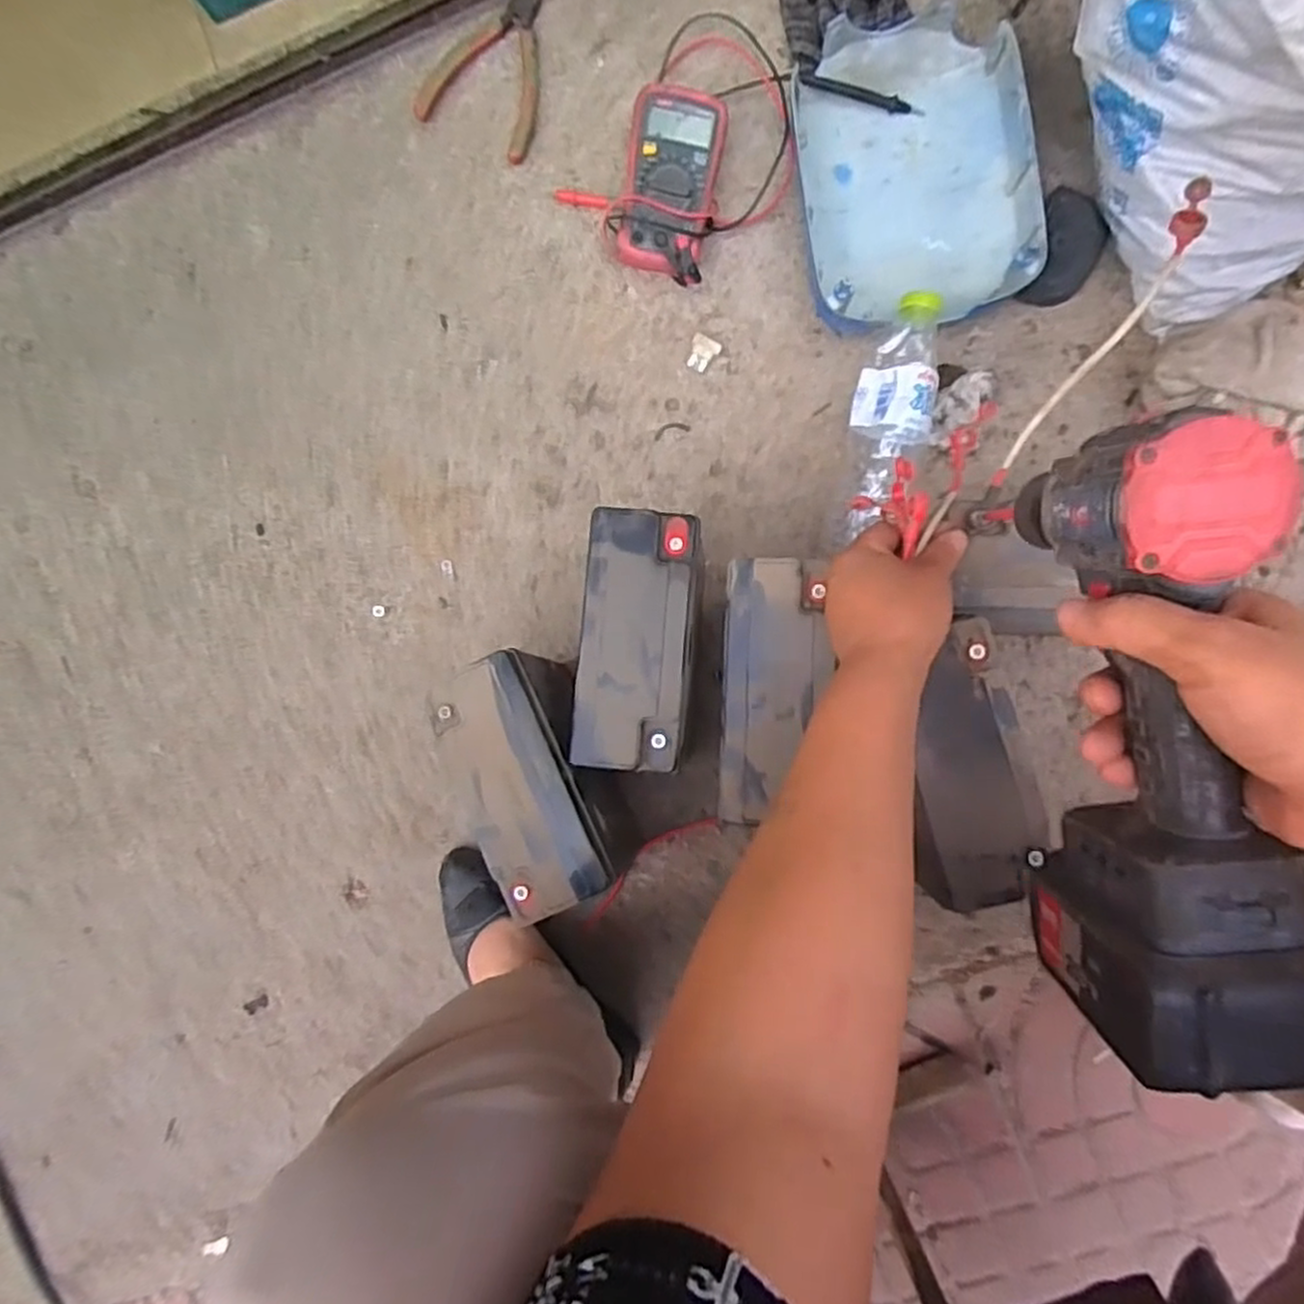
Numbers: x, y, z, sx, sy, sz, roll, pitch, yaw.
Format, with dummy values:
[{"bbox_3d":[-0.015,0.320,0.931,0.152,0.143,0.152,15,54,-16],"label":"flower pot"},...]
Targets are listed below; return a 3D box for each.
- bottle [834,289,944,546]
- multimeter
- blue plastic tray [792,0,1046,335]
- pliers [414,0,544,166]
[{"bbox_3d":[0.197,-0.197,0.603,0.063,0.071,0.173,11,85,9],"label":"bottle"},{"bbox_3d":[0.015,-0.392,0.628,0.079,0.051,0.145,10,91,5],"label":"multimeter"},{"bbox_3d":[0.211,-0.391,0.608,0.175,0.061,0.244,-6,89,5],"label":"blue plastic tray"},{"bbox_3d":[-0.132,-0.517,0.647,0.108,0.018,0.141,28,92,5],"label":"pliers"}]

